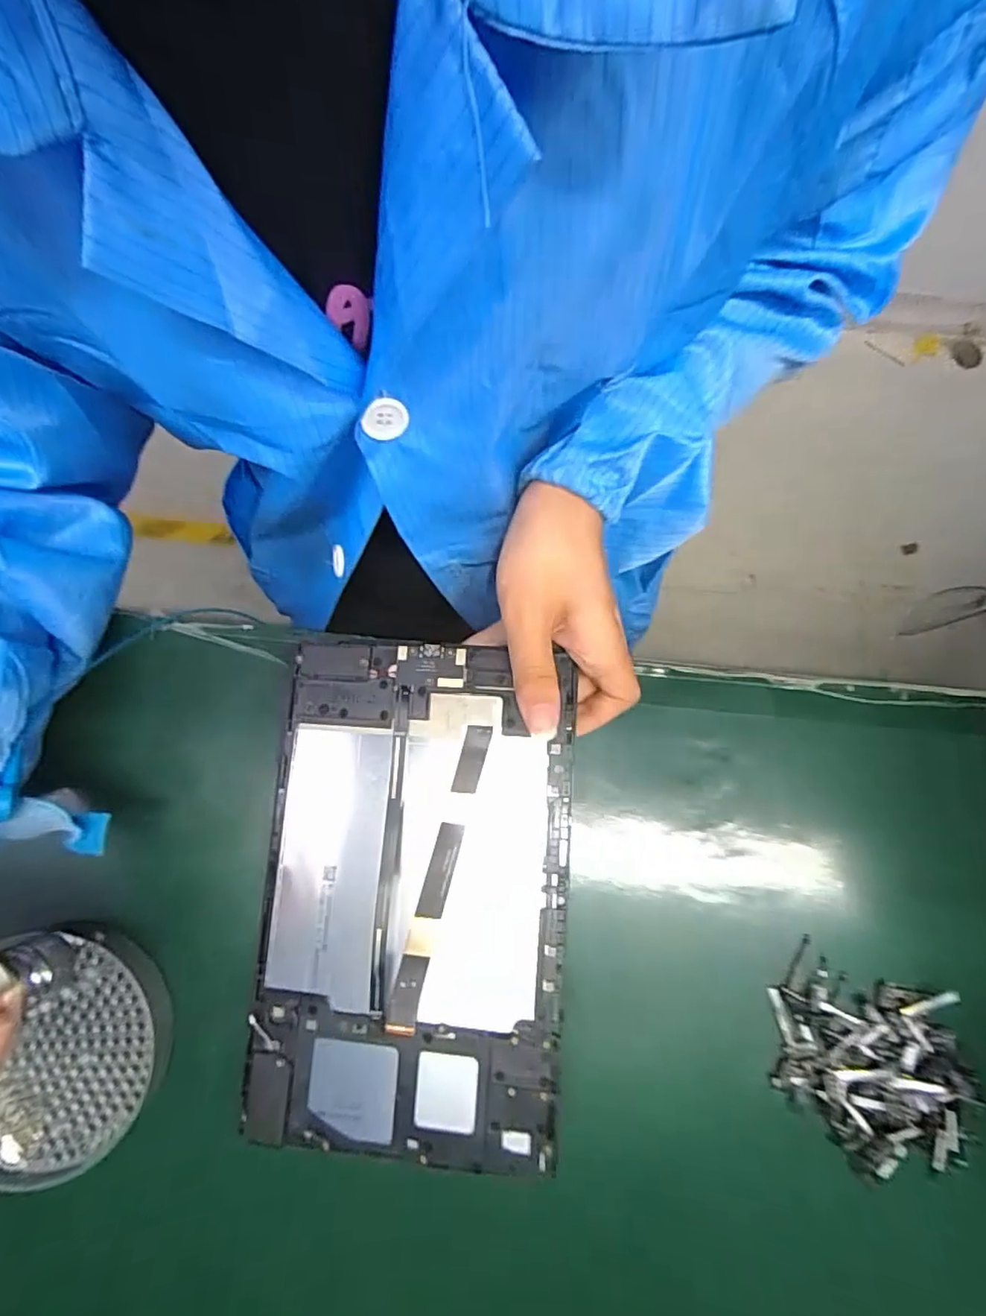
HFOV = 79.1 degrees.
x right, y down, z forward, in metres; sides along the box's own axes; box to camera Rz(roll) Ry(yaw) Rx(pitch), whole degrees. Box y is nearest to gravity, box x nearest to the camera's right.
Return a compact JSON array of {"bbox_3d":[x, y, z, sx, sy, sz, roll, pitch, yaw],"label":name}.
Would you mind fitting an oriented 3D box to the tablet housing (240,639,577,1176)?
[{"bbox_3d":[-0.040,0.113,0.295,0.149,0.008,0.238,3,81,6],"label":"tablet housing"}]

